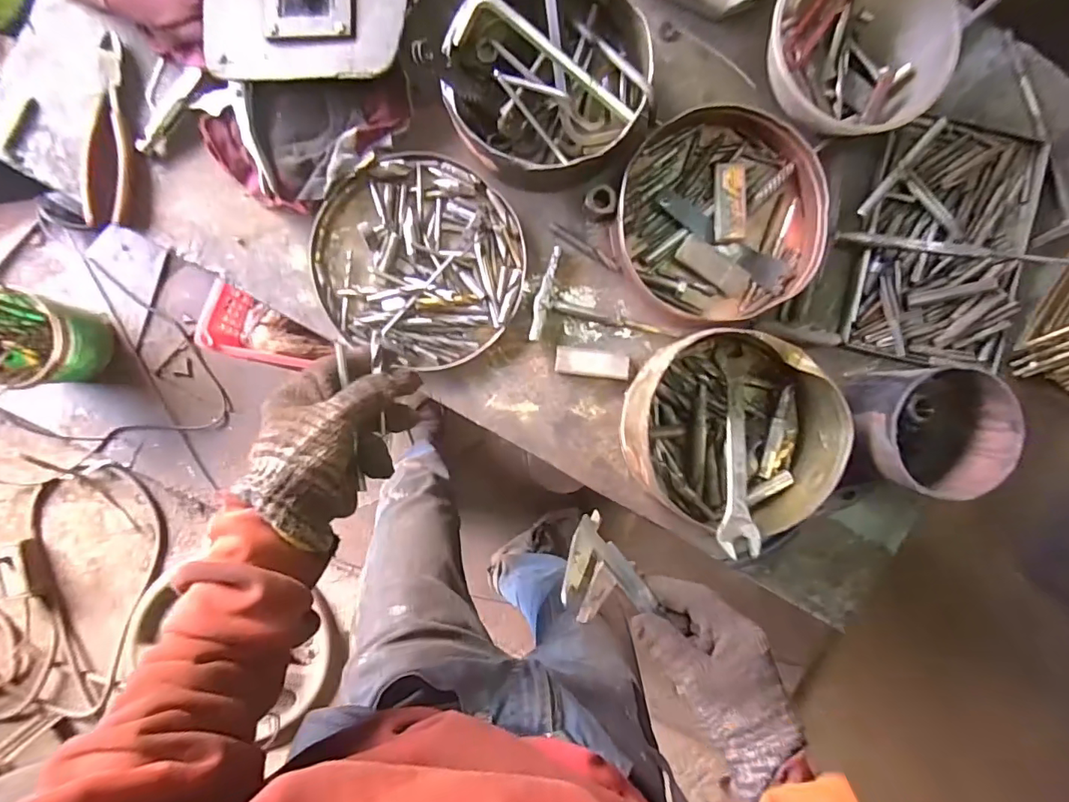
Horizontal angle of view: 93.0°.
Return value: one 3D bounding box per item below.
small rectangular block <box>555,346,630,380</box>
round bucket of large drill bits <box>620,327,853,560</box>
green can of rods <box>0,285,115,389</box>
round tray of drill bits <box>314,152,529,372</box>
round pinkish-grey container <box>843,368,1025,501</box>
[{"bbox_3d":[0.060,-0.039,0.526,0.075,0.018,0.024,6,93,-4],"label":"small rectangular block"},{"bbox_3d":[0.192,0.031,0.493,0.195,0.096,0.183,0,94,-4],"label":"round bucket of large drill bits"},{"bbox_3d":[-1.025,-0.131,1.069,0.161,0.192,0.199,2,94,-4],"label":"green can of rods"},{"bbox_3d":[-0.114,-0.141,0.510,0.202,0.024,0.196,0,94,-4],"label":"round tray of drill bits"},{"bbox_3d":[0.366,0.023,0.488,0.117,0.100,0.111,0,98,-2],"label":"round pinkish-grey container"}]

